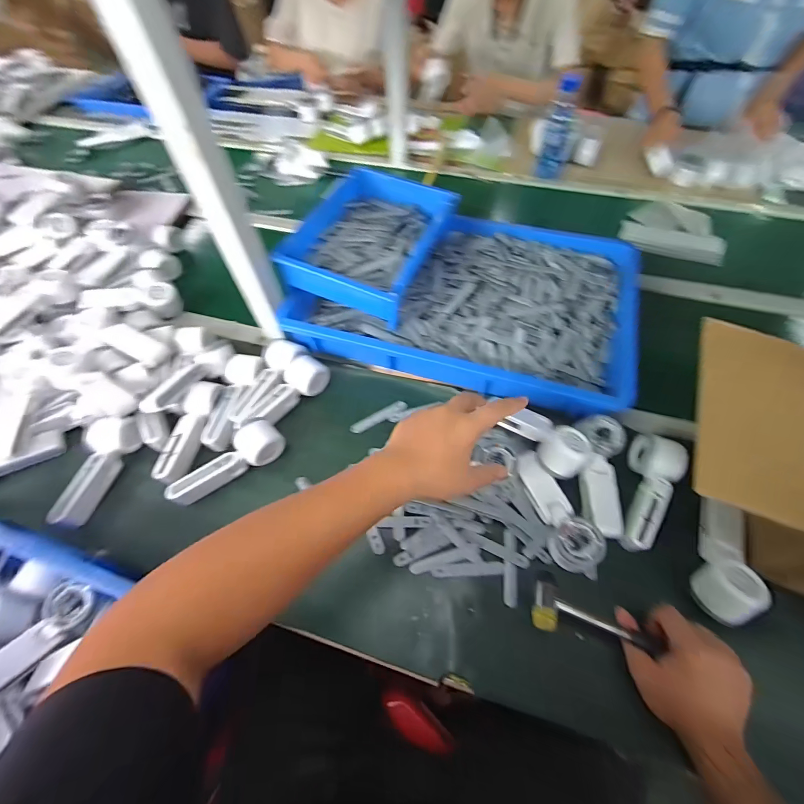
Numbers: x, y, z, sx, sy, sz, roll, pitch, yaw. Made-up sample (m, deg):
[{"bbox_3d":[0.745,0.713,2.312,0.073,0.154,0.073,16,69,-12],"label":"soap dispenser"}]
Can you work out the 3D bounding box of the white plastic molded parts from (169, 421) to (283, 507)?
[{"bbox_3d":[-0.266,0.088,0.578,0.173,0.053,0.057,-27,60,-14],"label":"white plastic molded parts"}]

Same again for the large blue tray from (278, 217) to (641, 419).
[{"bbox_3d":[0.120,-0.202,0.708,0.560,0.067,0.395,16,59,12],"label":"large blue tray"}]

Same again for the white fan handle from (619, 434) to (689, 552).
[{"bbox_3d":[0.343,0.126,0.534,0.051,0.056,0.167,21,73,15],"label":"white fan handle"}]

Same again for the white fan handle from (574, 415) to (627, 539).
[{"bbox_3d":[0.285,0.103,0.547,0.052,0.038,0.165,5,75,6],"label":"white fan handle"}]

